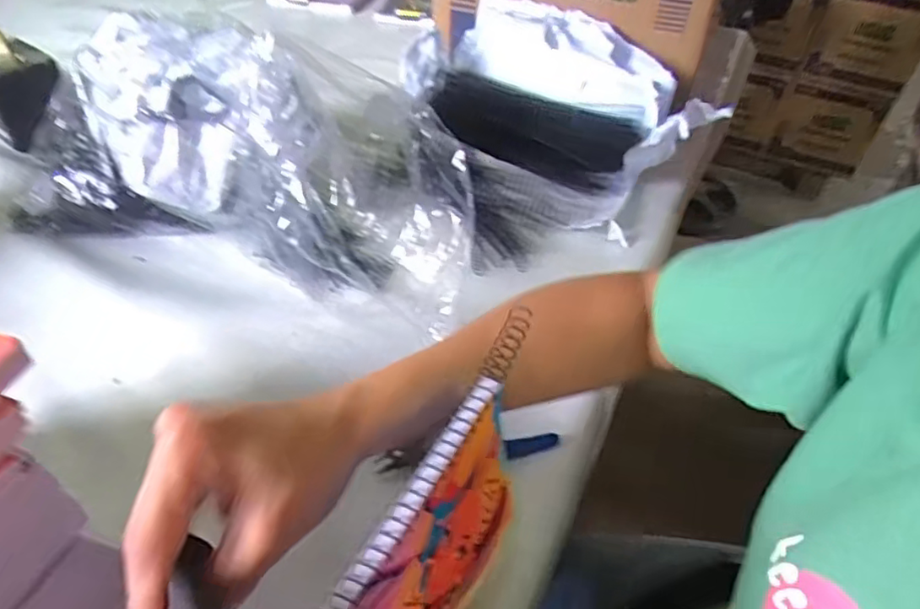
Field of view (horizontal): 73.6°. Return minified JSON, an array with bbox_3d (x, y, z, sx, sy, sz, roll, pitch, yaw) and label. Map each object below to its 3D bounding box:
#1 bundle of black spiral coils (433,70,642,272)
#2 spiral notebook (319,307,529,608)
[{"bbox_3d":[0.081,-0.209,0.709,0.241,0.044,0.135,21,47,18],"label":"bundle of black spiral coils"},{"bbox_3d":[-0.028,0.131,0.255,0.015,0.119,0.191,21,45,24],"label":"spiral notebook"}]

